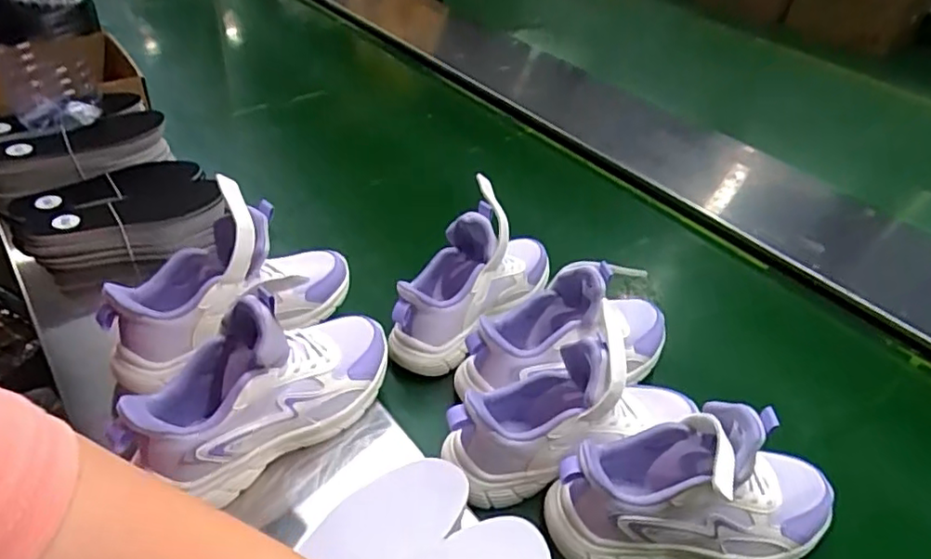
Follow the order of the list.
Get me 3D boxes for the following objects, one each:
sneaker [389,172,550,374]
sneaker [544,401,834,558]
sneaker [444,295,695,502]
[{"bbox_3d":[0.013,-0.008,0.681,0.095,0.145,0.221,23,45,20],"label":"sneaker"},{"bbox_3d":[0.192,0.167,0.499,0.232,0.148,0.085,0,41,-4],"label":"sneaker"},{"bbox_3d":[0.095,0.110,0.541,0.230,0.135,0.071,-12,44,-17],"label":"sneaker"}]

